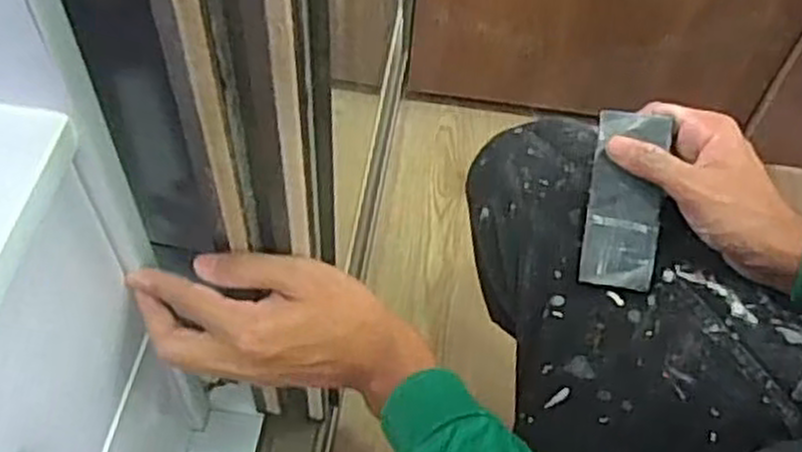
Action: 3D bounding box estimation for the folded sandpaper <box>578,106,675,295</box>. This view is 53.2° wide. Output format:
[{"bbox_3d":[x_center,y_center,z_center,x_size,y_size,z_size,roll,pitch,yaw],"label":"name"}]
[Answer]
[{"bbox_3d":[0.148,-0.017,0.530,0.047,0.007,0.114,8,90,16],"label":"folded sandpaper"}]

